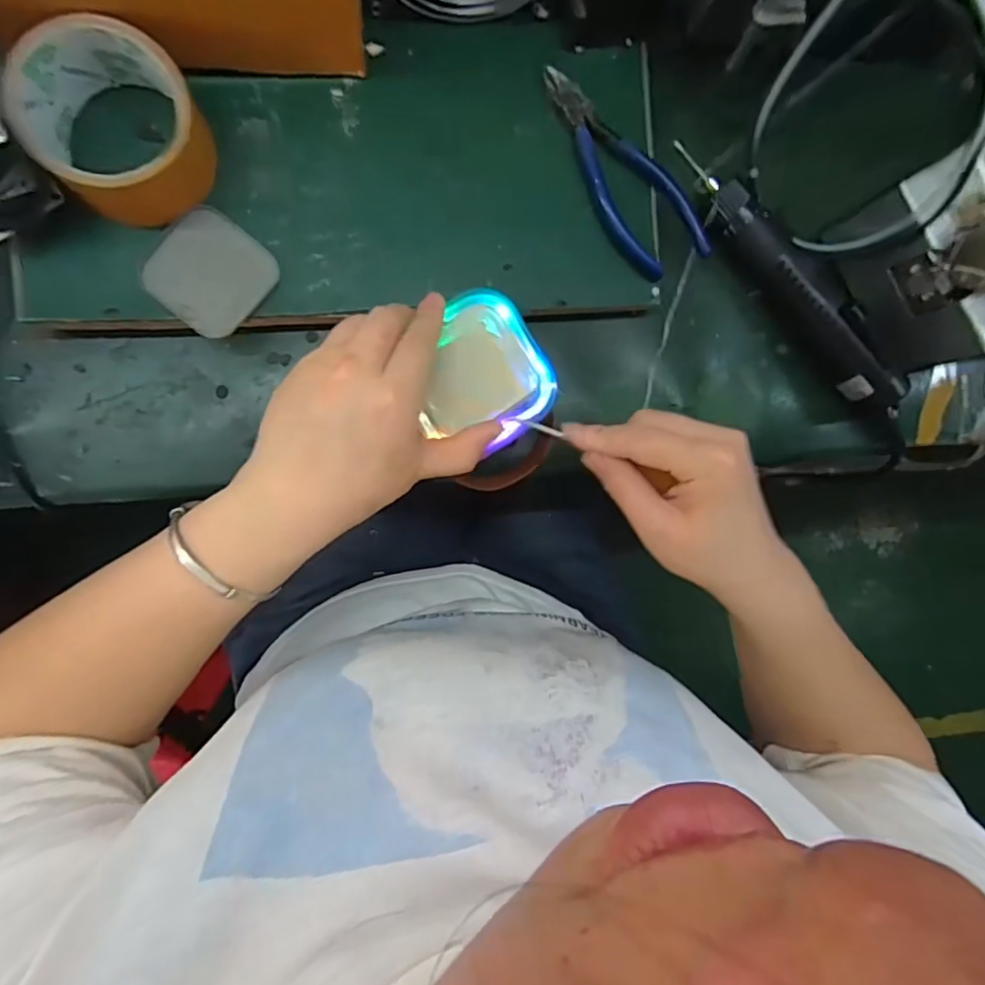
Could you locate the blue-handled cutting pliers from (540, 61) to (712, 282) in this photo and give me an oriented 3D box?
[{"bbox_3d":[0.086,-0.218,0.384,0.055,0.012,0.152,-32,94,-6],"label":"blue-handled cutting pliers"}]

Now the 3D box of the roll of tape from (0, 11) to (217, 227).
[{"bbox_3d":[-0.209,-0.204,0.318,0.092,0.051,0.085,0,90,-7],"label":"roll of tape"}]

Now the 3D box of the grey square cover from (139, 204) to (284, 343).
[{"bbox_3d":[-0.175,-0.137,0.352,0.065,0.006,0.065,38,86,-6],"label":"grey square cover"}]

